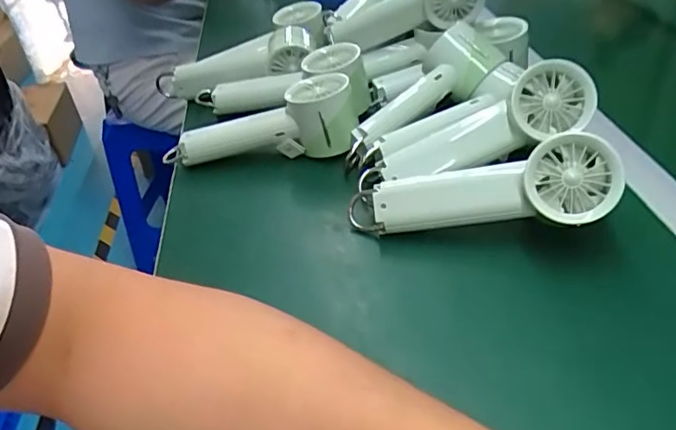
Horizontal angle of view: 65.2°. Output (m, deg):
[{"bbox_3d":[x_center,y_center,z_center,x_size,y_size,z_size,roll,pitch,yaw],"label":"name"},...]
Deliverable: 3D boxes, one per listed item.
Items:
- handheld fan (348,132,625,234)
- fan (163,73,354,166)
[{"bbox_3d":[0.101,-0.015,0.394,0.191,0.058,0.034,-9,-3,22],"label":"handheld fan"},{"bbox_3d":[-0.079,-0.089,0.519,0.189,0.067,0.065,-3,39,5],"label":"fan"}]

